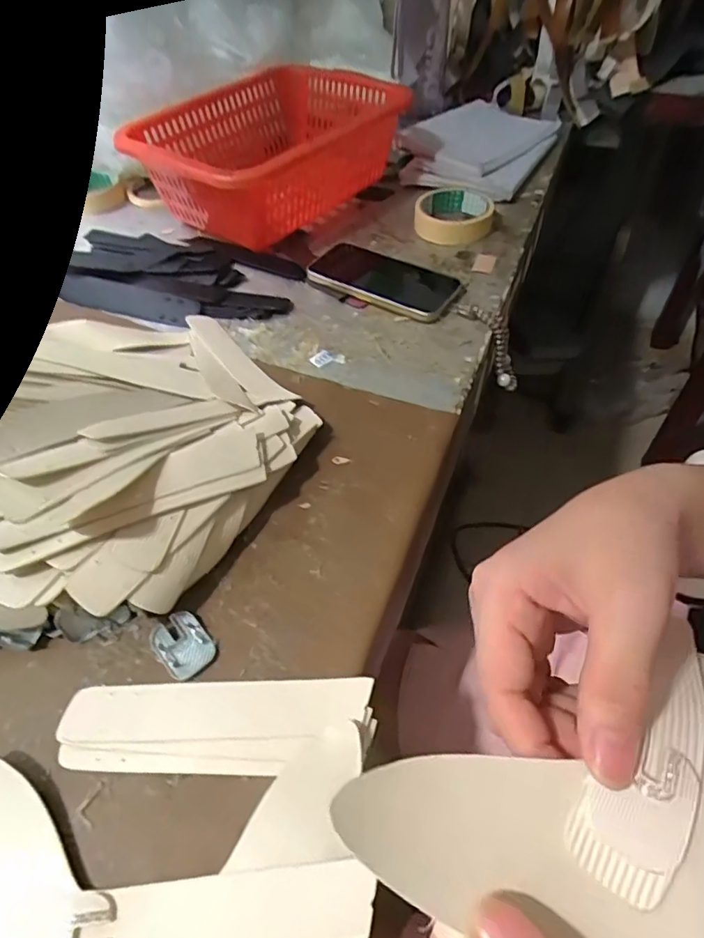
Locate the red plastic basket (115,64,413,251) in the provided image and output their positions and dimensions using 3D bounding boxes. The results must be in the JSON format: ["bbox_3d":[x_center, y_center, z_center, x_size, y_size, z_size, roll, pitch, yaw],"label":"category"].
[{"bbox_3d":[-0.099,-0.389,0.671,0.205,0.109,0.311,27,57,22],"label":"red plastic basket"}]

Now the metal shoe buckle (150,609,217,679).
[{"bbox_3d":[-0.107,0.109,0.339,0.031,0.006,0.042,-37,59,-24],"label":"metal shoe buckle"}]

